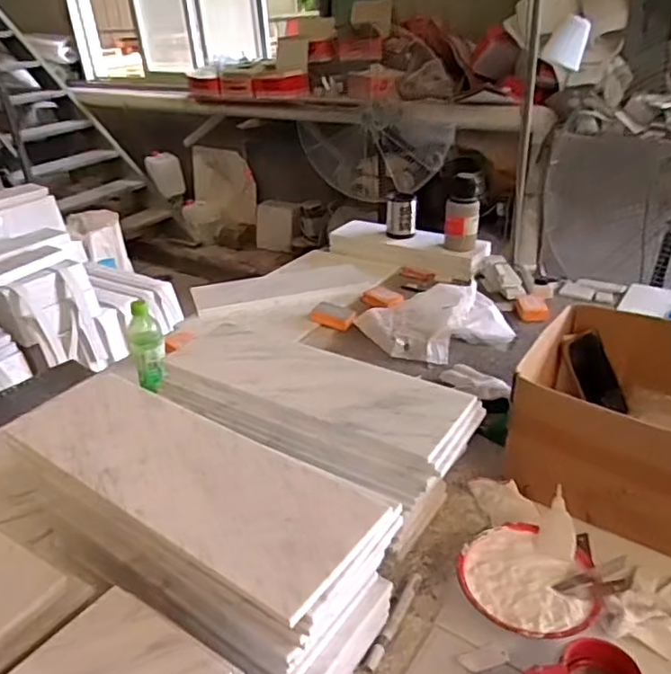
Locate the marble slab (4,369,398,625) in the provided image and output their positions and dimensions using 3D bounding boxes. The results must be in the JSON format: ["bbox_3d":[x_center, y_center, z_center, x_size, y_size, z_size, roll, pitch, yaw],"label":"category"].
[{"bbox_3d":[-0.174,0.140,0.662,0.461,0.014,0.153,18,36,32],"label":"marble slab"}]

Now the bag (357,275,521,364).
[{"bbox_3d":[0.223,-0.051,1.359,0.260,0.102,0.265,-25,36,-33],"label":"bag"}]

